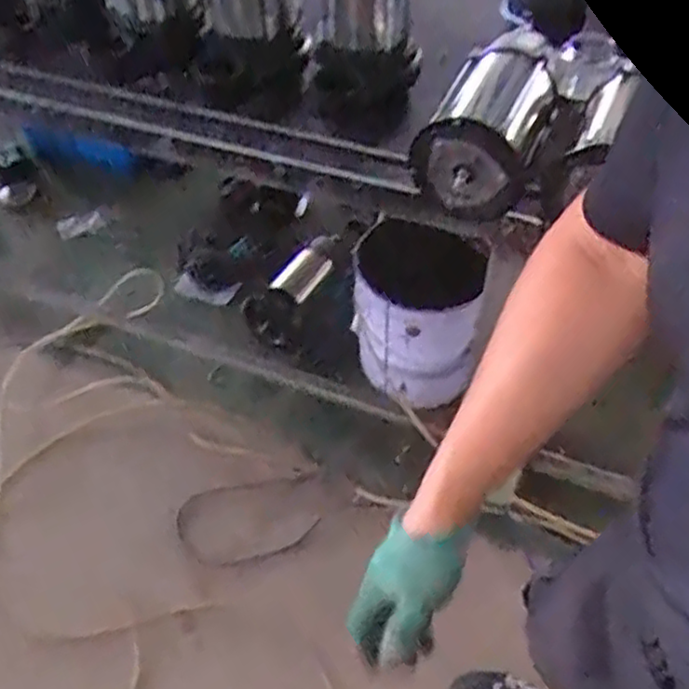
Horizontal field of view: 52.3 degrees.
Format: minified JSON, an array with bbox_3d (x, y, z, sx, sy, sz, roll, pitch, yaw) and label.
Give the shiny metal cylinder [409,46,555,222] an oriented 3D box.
[{"bbox_3d":[0.178,-0.284,0.894,0.134,0.113,0.237,15,54,14],"label":"shiny metal cylinder"}]

